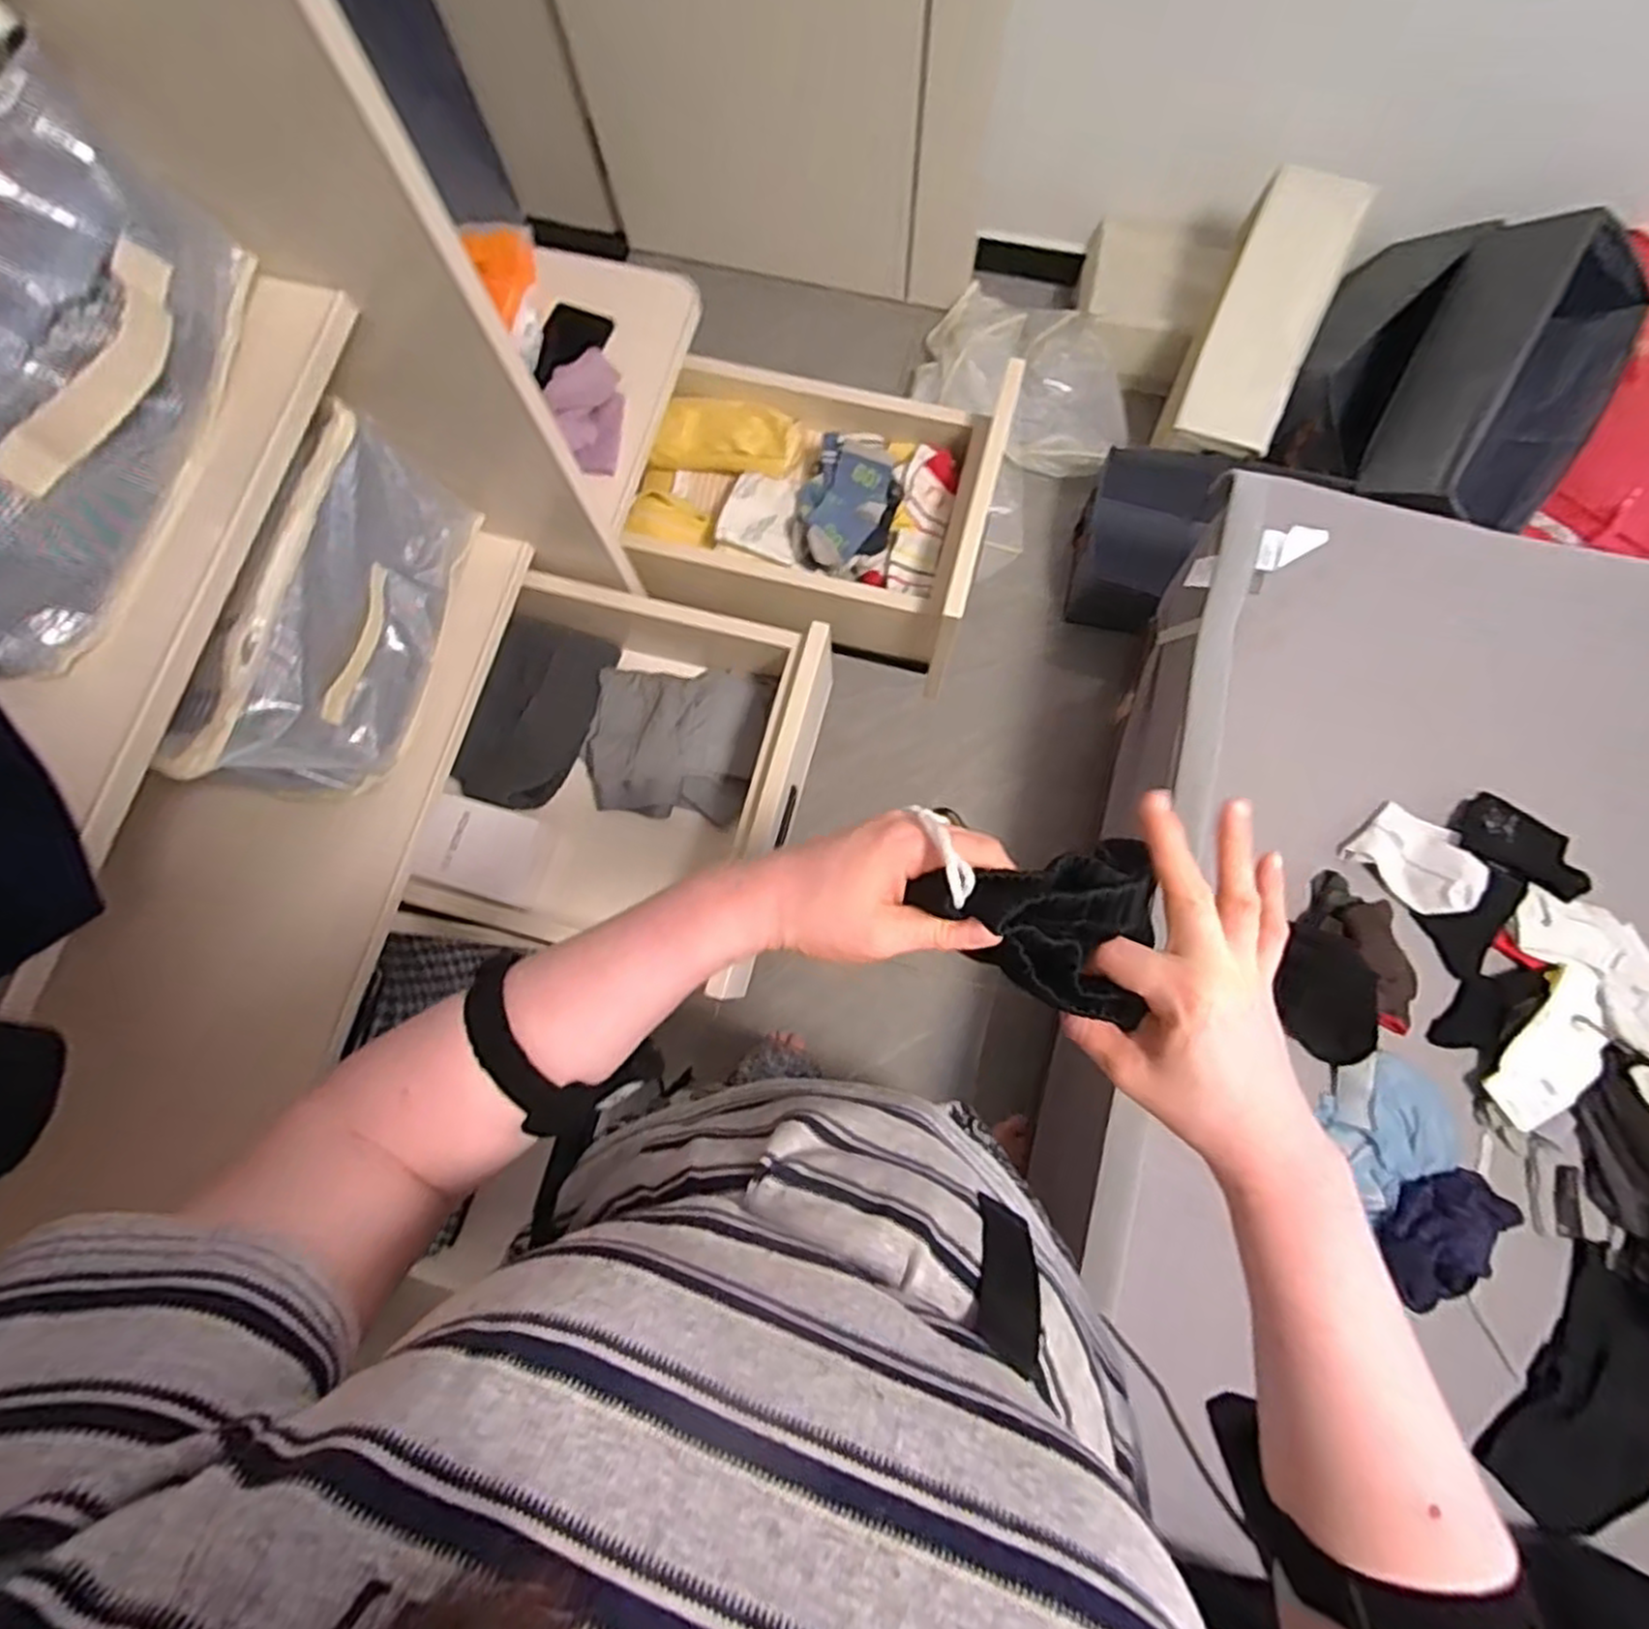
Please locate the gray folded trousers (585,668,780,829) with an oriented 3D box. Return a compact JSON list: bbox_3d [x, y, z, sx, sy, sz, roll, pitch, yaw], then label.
[{"bbox_3d":[-0.176,-0.089,0.918,0.207,0.062,0.179,6,74,4],"label":"gray folded trousers"}]

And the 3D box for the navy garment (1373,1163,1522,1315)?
[{"bbox_3d":[0.669,0.453,0.840,0.156,0.070,0.093,-42,76,-9],"label":"navy garment"}]

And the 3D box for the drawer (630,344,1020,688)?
[{"bbox_3d":[-0.020,-0.365,0.886,0.403,0.156,0.324,12,75,6],"label":"drawer"}]

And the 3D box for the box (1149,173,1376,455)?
[{"bbox_3d":[0.790,-0.899,1.444,0.180,0.244,0.431,19,116,3],"label":"box"}]

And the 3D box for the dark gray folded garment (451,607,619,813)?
[{"bbox_3d":[-0.335,-0.122,0.895,0.088,0.109,0.228,18,76,8],"label":"dark gray folded garment"}]

